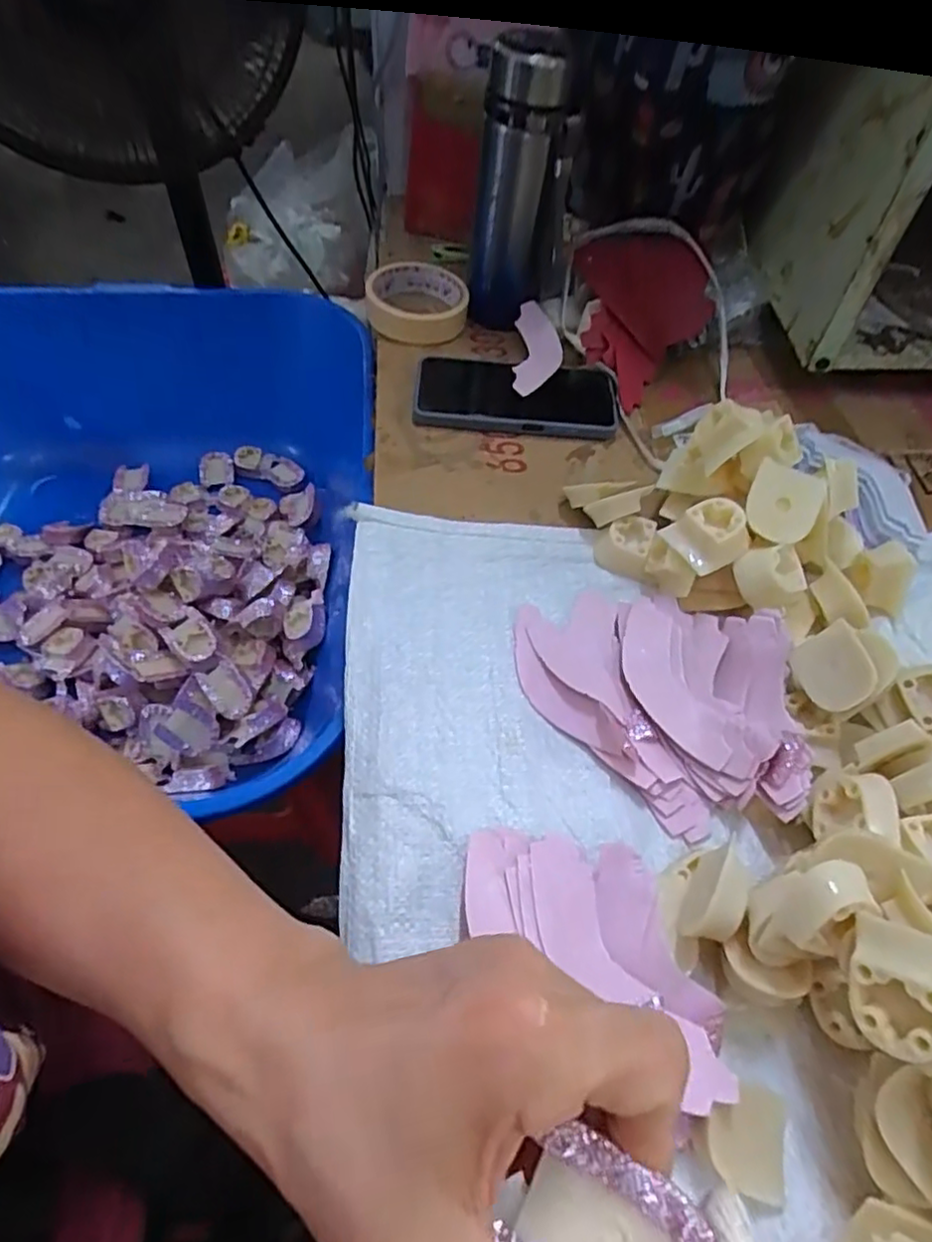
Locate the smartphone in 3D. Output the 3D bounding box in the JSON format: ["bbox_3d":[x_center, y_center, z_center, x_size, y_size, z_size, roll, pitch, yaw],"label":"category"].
[{"bbox_3d":[0.041,-0.190,0.543,0.162,0.014,0.094,2,55,-2],"label":"smartphone"}]

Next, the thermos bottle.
[{"bbox_3d":[0.040,-0.357,0.547,0.065,0.201,0.072,8,56,1],"label":"thermos bottle"}]

